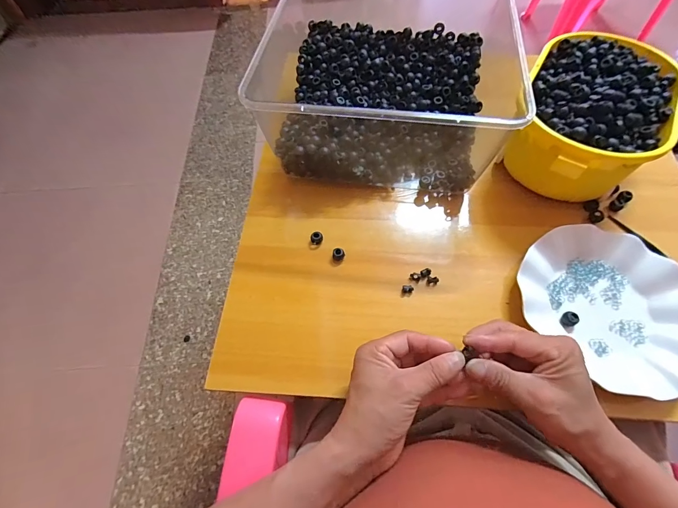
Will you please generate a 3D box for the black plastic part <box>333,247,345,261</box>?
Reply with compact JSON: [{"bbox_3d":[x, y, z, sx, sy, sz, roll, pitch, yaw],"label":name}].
[{"bbox_3d":[0.000,-0.001,0.416,0.015,0.010,0.016,-1,61,1],"label":"black plastic part"}]

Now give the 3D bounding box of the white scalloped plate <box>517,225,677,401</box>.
[{"bbox_3d":[0.297,0.050,0.372,0.166,0.022,0.179,-1,61,1],"label":"white scalloped plate"}]

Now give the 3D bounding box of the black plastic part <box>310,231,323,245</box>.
[{"bbox_3d":[-0.028,-0.020,0.428,0.015,0.011,0.012,-20,62,-9],"label":"black plastic part"}]

